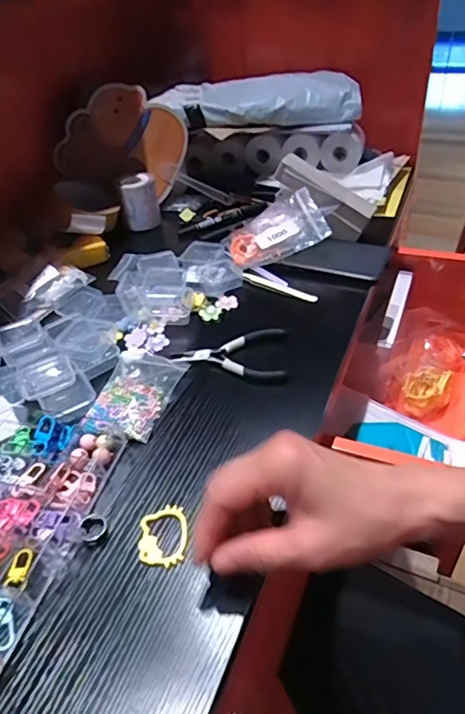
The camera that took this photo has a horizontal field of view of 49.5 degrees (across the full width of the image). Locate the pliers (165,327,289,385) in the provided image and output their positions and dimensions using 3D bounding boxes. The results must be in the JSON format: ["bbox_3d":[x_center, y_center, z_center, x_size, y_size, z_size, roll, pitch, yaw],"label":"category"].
[{"bbox_3d":[-0.003,-0.004,0.487,0.109,0.008,0.064,2,43,8],"label":"pliers"}]

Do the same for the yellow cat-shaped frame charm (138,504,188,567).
[{"bbox_3d":[-0.048,0.124,0.354,0.033,0.004,0.044,-3,42,2],"label":"yellow cat-shaped frame charm"}]

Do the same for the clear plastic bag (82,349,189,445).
[{"bbox_3d":[-0.087,0.030,0.453,0.064,0.010,0.098,8,44,14],"label":"clear plastic bag"}]

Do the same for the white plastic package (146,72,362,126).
[{"bbox_3d":[0.036,-0.372,0.732,0.289,0.047,0.115,-2,42,5],"label":"white plastic package"}]

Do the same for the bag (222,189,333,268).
[{"bbox_3d":[0.048,-0.150,0.608,0.118,0.020,0.091,-26,56,12],"label":"bag"}]

